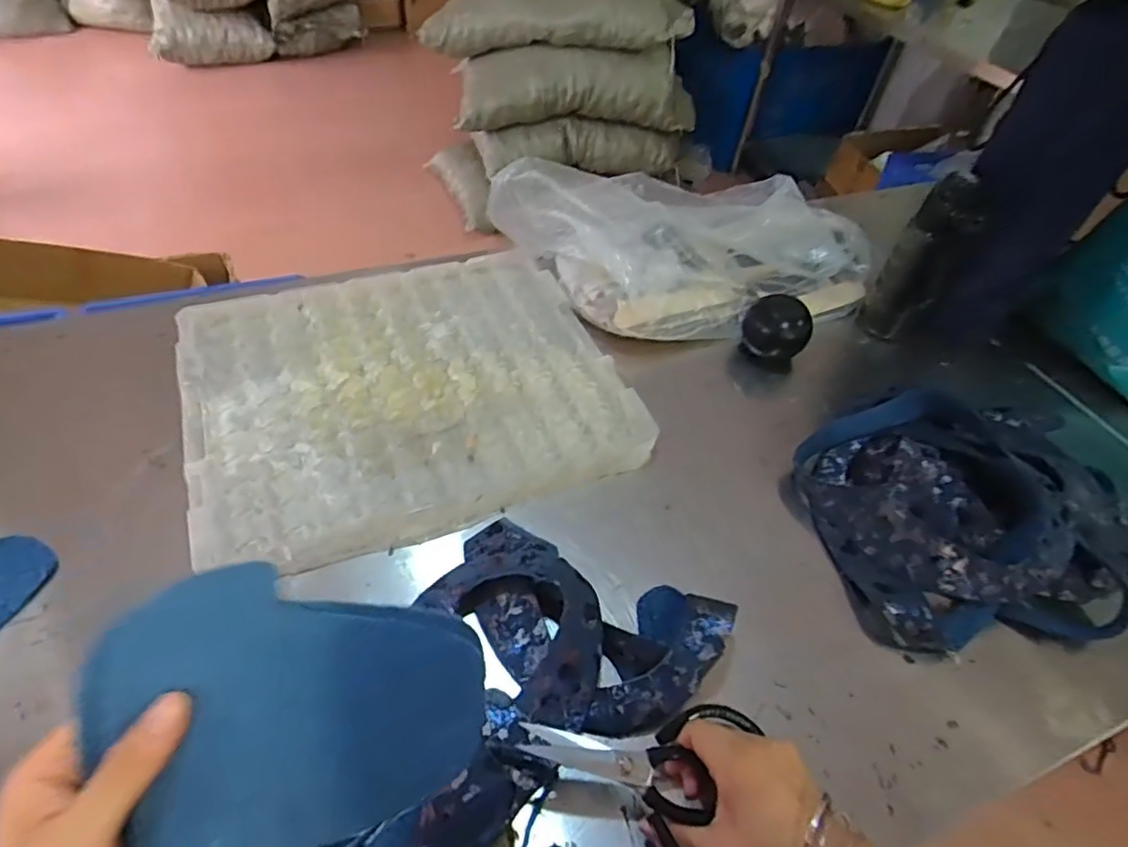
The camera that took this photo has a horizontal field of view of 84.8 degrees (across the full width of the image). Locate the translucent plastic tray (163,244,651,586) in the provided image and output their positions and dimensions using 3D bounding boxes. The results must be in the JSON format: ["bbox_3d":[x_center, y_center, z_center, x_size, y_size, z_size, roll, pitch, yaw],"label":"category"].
[{"bbox_3d":[-0.172,-0.046,0.691,0.437,0.044,0.384,-17,52,-19],"label":"translucent plastic tray"}]

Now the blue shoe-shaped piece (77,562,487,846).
[{"bbox_3d":[-0.115,0.118,0.271,0.150,0.013,0.118,-16,83,-22],"label":"blue shoe-shaped piece"}]

